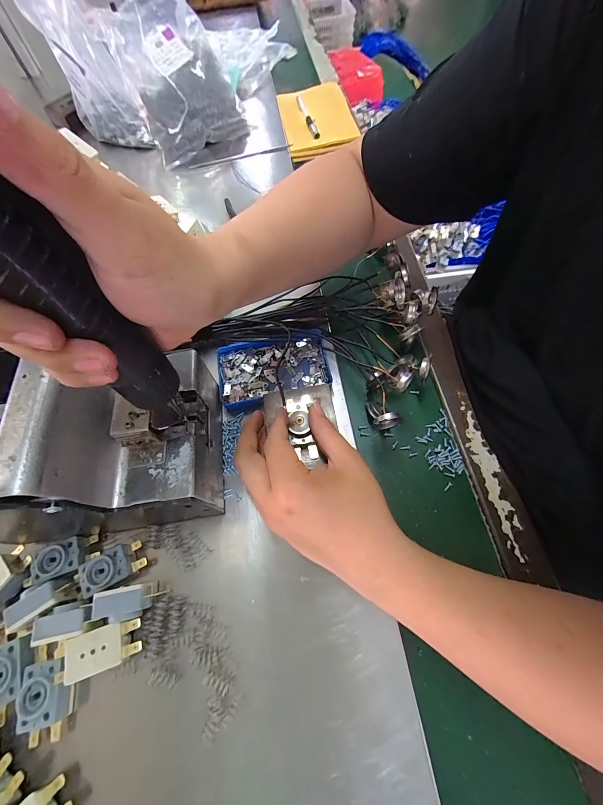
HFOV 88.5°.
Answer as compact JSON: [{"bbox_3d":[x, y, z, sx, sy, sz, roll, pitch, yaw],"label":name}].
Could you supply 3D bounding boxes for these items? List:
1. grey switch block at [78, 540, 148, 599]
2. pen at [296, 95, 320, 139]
[{"bbox_3d":[-0.154,0.134,0.251,0.048,0.012,0.027,-28,67,-10],"label":"grey switch block"},{"bbox_3d":[0.010,-0.529,0.569,0.014,0.007,0.159,-11,65,-3],"label":"pen"}]

